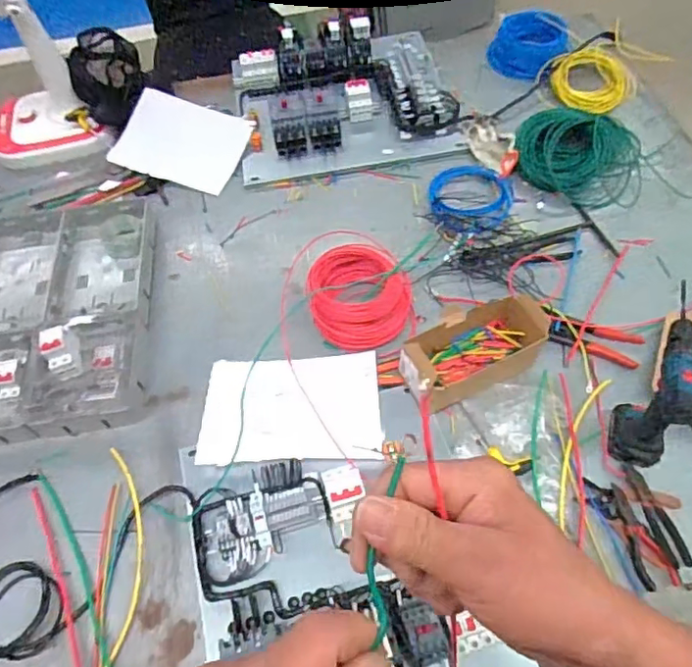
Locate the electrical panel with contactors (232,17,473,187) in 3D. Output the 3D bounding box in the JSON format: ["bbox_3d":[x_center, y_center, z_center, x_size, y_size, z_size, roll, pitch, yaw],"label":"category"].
[{"bbox_3d":[-0.006,-0.577,1.359,0.502,0.117,0.403,-9,57,-3],"label":"electrical panel with contactors"}]

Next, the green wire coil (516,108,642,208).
[{"bbox_3d":[0.495,-0.378,1.197,0.261,0.101,0.211,9,58,9],"label":"green wire coil"}]

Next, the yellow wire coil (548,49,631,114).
[{"bbox_3d":[0.570,-0.585,1.331,0.149,0.151,0.033,-23,13,20],"label":"yellow wire coil"}]

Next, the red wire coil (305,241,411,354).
[{"bbox_3d":[0.024,-0.065,1.054,0.184,0.079,0.182,-1,57,2],"label":"red wire coil"}]

